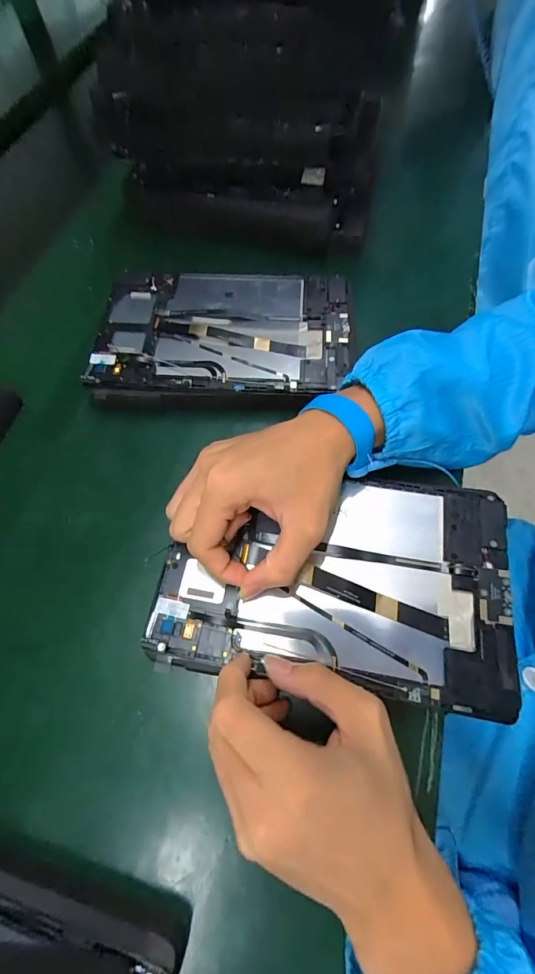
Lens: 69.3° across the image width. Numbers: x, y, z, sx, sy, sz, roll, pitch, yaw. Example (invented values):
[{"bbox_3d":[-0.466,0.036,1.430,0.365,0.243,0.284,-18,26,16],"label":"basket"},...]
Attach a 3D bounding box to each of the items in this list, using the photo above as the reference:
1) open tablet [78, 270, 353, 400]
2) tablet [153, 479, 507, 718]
[{"bbox_3d":[-0.043,-0.150,0.371,0.243,0.010,0.146,0,67,2],"label":"open tablet"},{"bbox_3d":[0.045,0.061,0.274,0.236,0.013,0.146,6,63,6],"label":"tablet"}]

